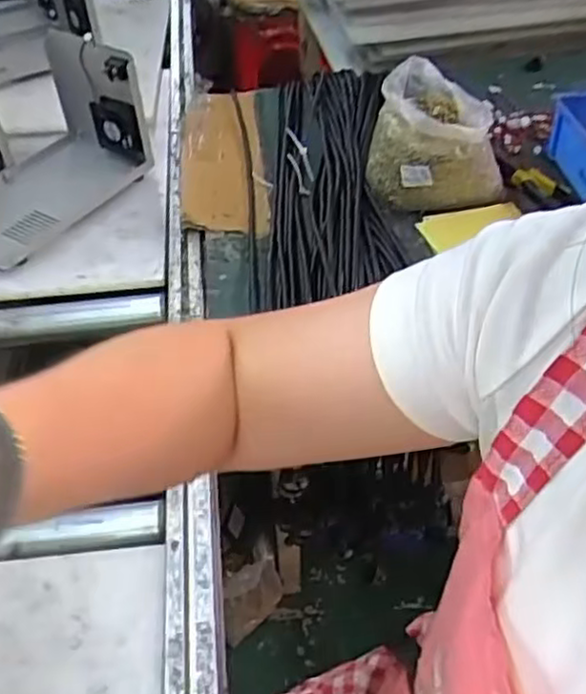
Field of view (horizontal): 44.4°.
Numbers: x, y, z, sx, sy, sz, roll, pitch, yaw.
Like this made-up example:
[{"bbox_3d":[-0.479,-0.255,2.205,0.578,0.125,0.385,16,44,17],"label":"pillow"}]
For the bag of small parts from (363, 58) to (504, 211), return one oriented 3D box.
[{"bbox_3d":[0.196,-0.277,0.964,0.176,0.139,0.163,7,46,9],"label":"bag of small parts"}]

